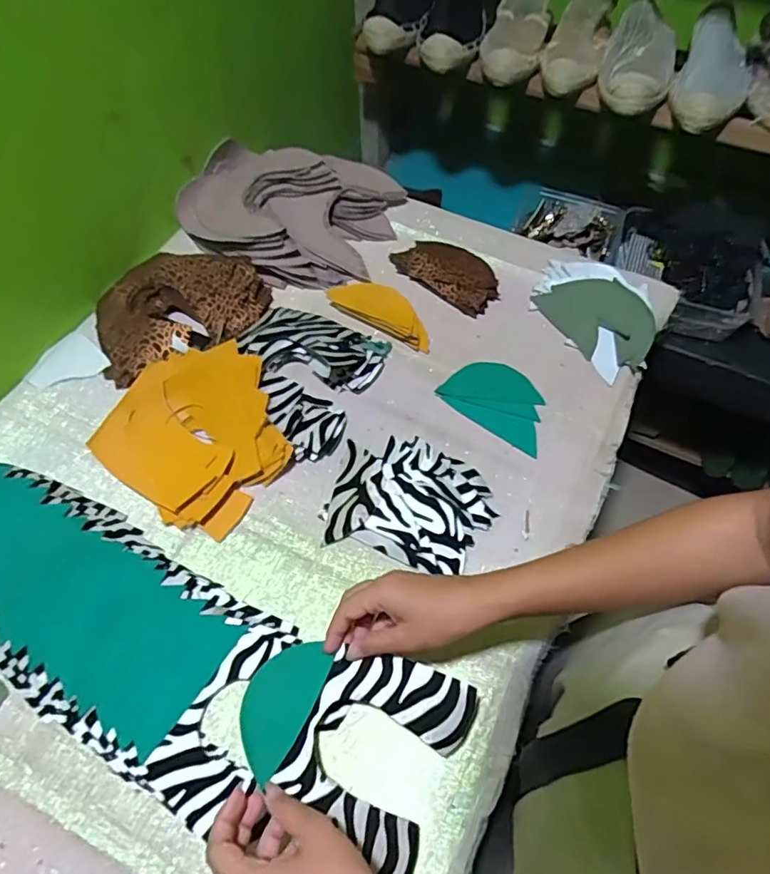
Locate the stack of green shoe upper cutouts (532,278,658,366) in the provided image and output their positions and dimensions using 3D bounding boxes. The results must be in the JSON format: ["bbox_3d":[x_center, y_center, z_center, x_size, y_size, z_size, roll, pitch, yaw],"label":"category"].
[{"bbox_3d":[0.256,-0.142,0.655,0.091,0.012,0.133,-39,72,2],"label":"stack of green shoe upper cutouts"}]

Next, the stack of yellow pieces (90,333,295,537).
[{"bbox_3d":[-0.186,-0.010,0.559,0.175,0.047,0.170,34,64,17],"label":"stack of yellow pieces"}]

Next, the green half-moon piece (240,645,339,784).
[{"bbox_3d":[-0.082,0.201,0.422,0.050,0.016,0.094,22,62,11],"label":"green half-moon piece"}]

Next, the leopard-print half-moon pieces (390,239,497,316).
[{"bbox_3d":[0.081,-0.214,0.705,0.139,0.014,0.084,33,64,16],"label":"leopard-print half-moon pieces"}]

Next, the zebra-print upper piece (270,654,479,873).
[{"bbox_3d":[-0.006,0.232,0.417,0.112,0.028,0.131,24,62,11],"label":"zebra-print upper piece"}]

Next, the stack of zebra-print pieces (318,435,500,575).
[{"bbox_3d":[0.025,0.061,0.541,0.154,0.025,0.120,15,61,7],"label":"stack of zebra-print pieces"}]

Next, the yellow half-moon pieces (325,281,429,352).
[{"bbox_3d":[0.001,-0.154,0.665,0.137,0.016,0.056,30,63,15],"label":"yellow half-moon pieces"}]

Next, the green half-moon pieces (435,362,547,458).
[{"bbox_3d":[0.130,-0.042,0.616,0.122,0.006,0.080,36,65,17],"label":"green half-moon pieces"}]

